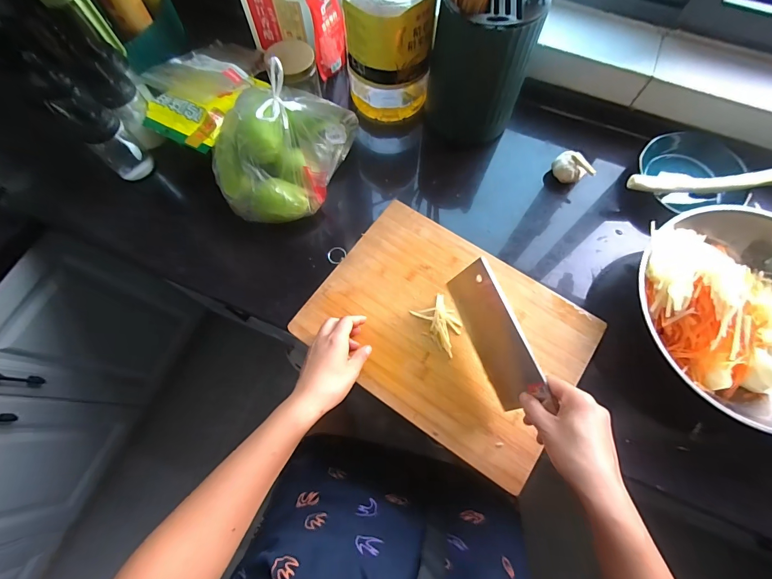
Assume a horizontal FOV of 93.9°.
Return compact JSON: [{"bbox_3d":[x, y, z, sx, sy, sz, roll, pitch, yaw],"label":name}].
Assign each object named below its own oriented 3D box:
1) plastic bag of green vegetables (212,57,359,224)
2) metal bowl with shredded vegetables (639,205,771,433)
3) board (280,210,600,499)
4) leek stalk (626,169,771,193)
[{"bbox_3d":[-0.151,-0.232,0.544,0.249,0.138,0.184,-32,73,-11],"label":"plastic bag of green vegetables"},{"bbox_3d":[0.490,0.035,0.484,0.291,0.089,0.281,0,70,0],"label":"metal bowl with shredded vegetables"},{"bbox_3d":[0.086,0.053,0.512,0.361,0.019,0.263,33,73,12],"label":"board"},{"bbox_3d":[0.521,-0.174,0.572,0.268,0.027,0.038,-4,70,-1],"label":"leek stalk"}]

